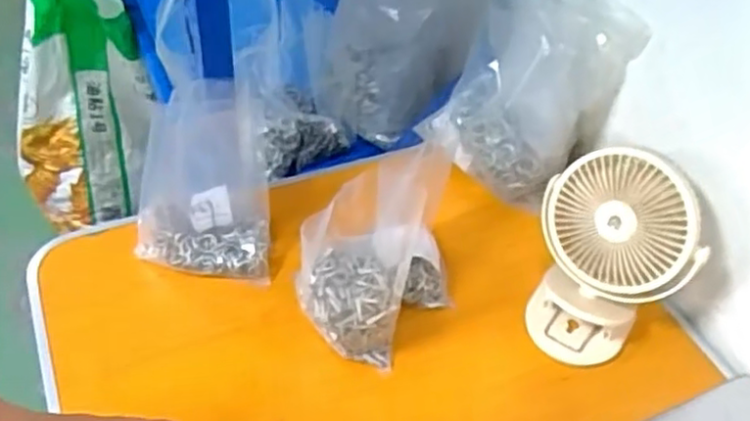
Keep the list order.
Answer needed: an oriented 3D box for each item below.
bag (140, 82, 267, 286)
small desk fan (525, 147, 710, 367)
[{"bbox_3d":[-0.175,-0.034,0.691,0.135,0.155,0.143,-5,47,-10],"label":"bag"},{"bbox_3d":[0.218,0.047,0.649,0.145,0.178,0.117,20,47,14],"label":"small desk fan"}]

